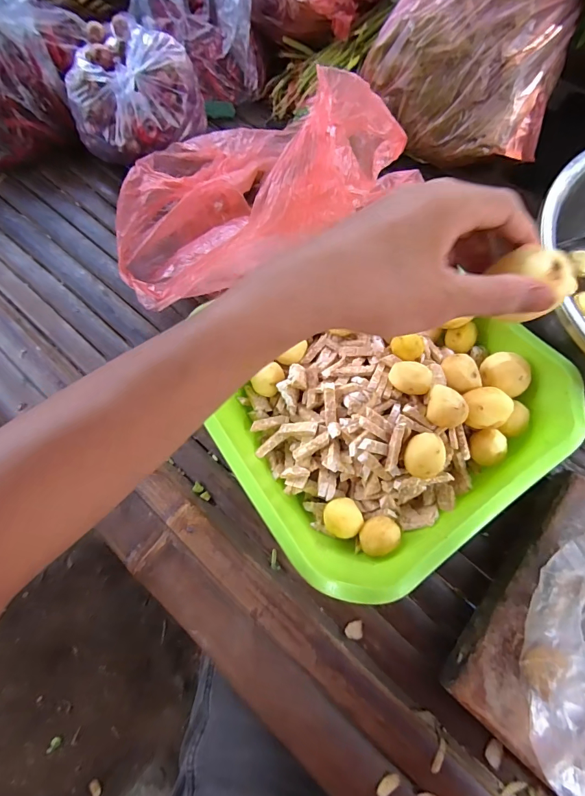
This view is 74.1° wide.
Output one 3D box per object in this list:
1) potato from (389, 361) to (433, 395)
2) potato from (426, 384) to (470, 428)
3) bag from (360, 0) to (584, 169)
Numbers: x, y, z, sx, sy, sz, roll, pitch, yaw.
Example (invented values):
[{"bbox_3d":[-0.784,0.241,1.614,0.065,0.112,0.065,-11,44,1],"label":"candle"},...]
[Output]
[{"bbox_3d":[0.099,-0.016,0.323,0.033,0.018,0.023,7,67,4],"label":"potato"},{"bbox_3d":[0.123,0.009,0.310,0.033,0.021,0.024,32,71,13],"label":"potato"},{"bbox_3d":[0.221,-0.392,0.447,0.191,0.140,0.201,-37,71,-14],"label":"bag"}]

